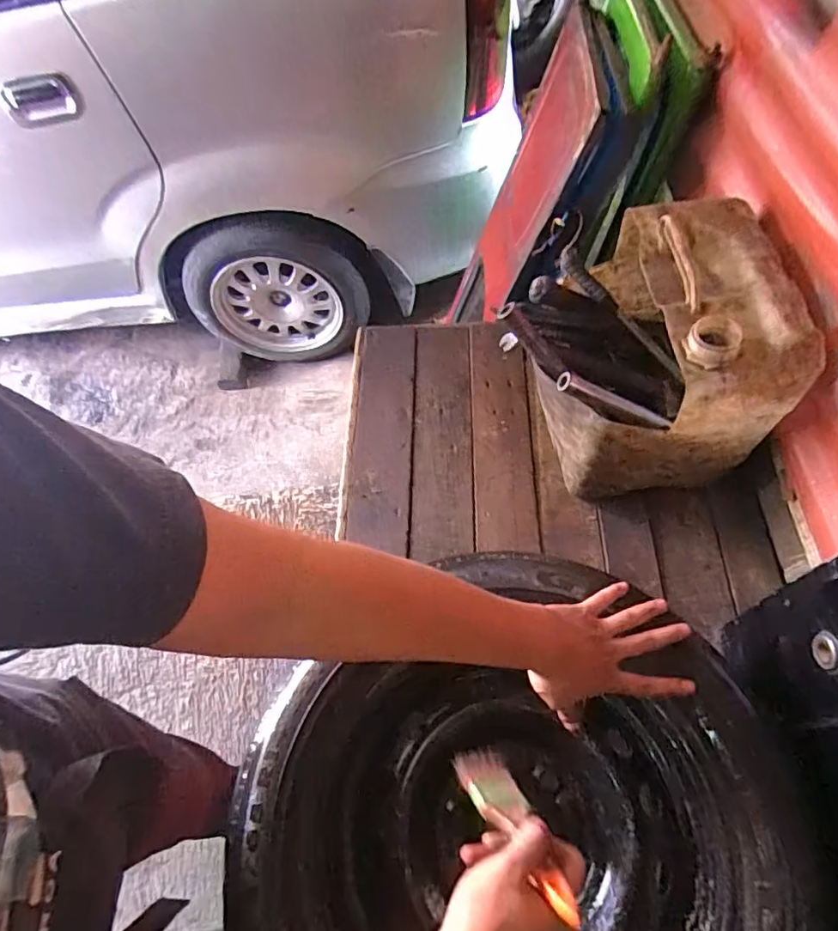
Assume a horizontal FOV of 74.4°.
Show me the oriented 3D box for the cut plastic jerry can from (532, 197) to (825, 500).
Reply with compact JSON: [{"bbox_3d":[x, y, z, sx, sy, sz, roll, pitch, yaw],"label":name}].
[{"bbox_3d":[0.299,-0.150,0.763,0.263,0.286,0.291,-6,62,-2],"label":"cut plastic jerry can"}]

